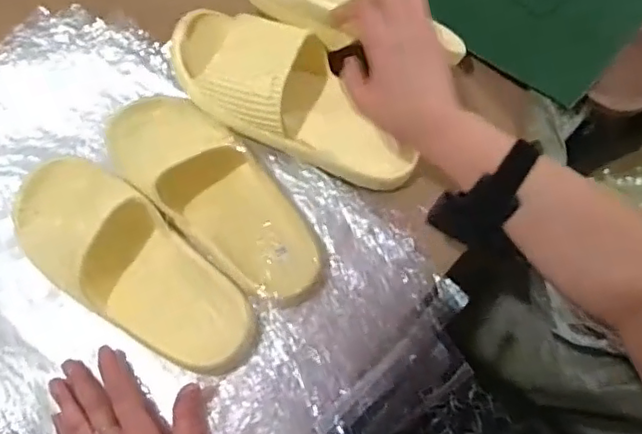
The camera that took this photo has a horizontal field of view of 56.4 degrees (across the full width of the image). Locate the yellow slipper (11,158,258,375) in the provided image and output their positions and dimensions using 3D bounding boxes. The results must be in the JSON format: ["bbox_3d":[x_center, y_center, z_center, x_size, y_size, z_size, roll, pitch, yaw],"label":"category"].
[{"bbox_3d":[-0.170,0.035,0.518,0.256,0.053,0.097,35,73,12],"label":"yellow slipper"}]

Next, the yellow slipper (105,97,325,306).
[{"bbox_3d":[-0.097,-0.028,0.534,0.093,0.053,0.241,-43,75,-14],"label":"yellow slipper"}]

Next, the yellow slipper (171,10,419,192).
[{"bbox_3d":[-0.022,-0.113,0.570,0.255,0.060,0.109,34,72,-9],"label":"yellow slipper"}]

